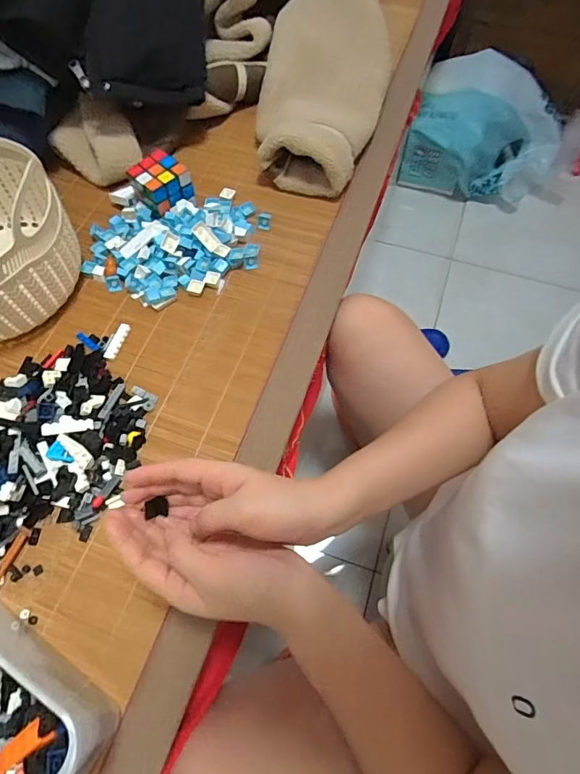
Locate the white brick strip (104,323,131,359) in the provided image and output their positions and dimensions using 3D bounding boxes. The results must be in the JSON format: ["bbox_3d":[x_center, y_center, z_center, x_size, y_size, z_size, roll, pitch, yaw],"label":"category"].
[{"bbox_3d":[-0.203,-0.054,0.522,0.012,0.011,0.047,15,65,7],"label":"white brick strip"}]

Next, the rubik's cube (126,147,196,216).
[{"bbox_3d":[-0.169,-0.267,0.594,0.065,0.062,0.065,-36,69,-15],"label":"rubik's cube"}]

